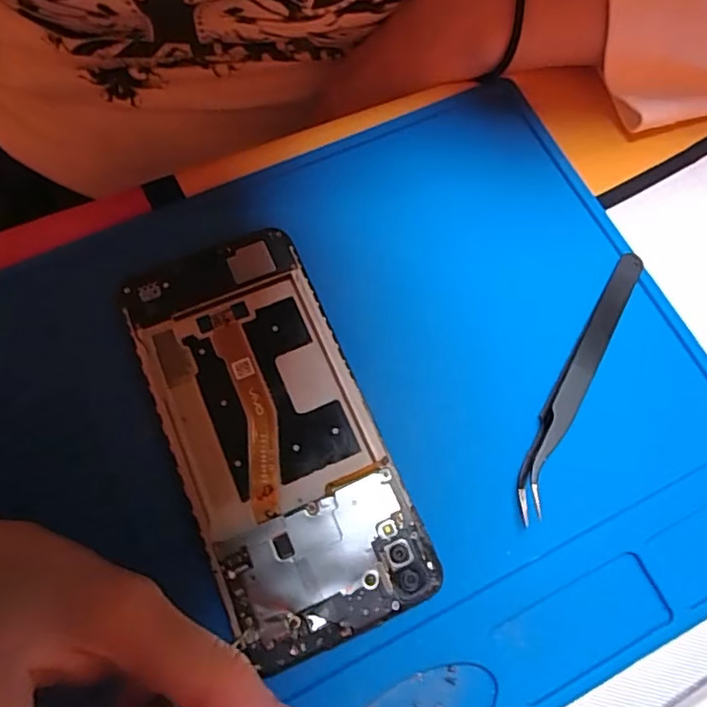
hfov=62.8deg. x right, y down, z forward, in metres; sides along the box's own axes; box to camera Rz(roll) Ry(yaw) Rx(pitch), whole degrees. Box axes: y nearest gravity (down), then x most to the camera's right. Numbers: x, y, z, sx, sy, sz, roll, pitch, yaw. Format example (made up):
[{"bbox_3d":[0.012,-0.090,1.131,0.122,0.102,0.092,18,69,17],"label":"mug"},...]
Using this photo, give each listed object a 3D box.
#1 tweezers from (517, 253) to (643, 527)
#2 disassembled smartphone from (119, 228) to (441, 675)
[{"bbox_3d":[0.087,0.007,0.222,0.012,0.015,0.115,28,71,8],"label":"tweezers"},{"bbox_3d":[-0.031,0.027,0.211,0.069,0.010,0.147,-22,72,-10],"label":"disassembled smartphone"}]

